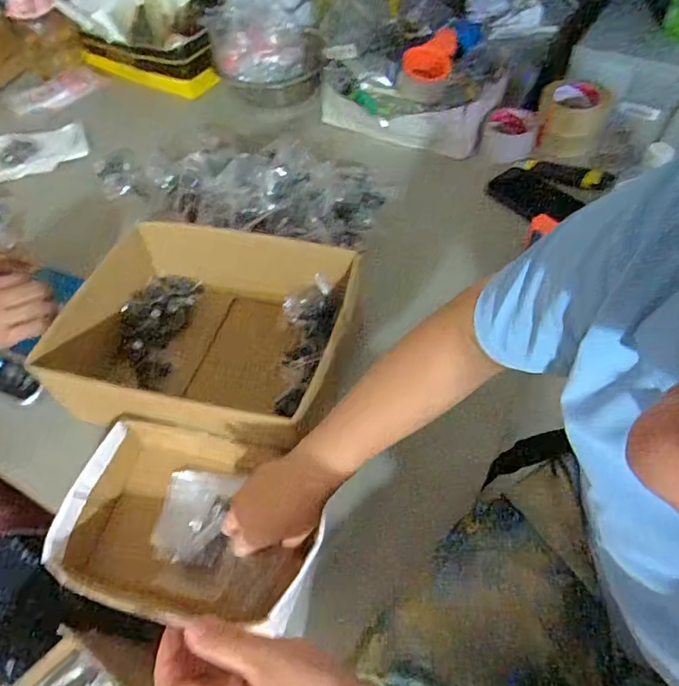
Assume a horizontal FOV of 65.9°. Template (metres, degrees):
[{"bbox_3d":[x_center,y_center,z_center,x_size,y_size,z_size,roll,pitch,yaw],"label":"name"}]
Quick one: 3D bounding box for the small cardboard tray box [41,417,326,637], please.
[{"bbox_3d":[-0.160,0.189,0.554,0.242,0.078,0.181,11,56,13],"label":"small cardboard tray box"}]

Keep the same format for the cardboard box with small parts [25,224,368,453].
[{"bbox_3d":[-0.165,-0.006,0.654,0.346,0.137,0.258,8,55,11],"label":"cardboard box with small parts"}]

